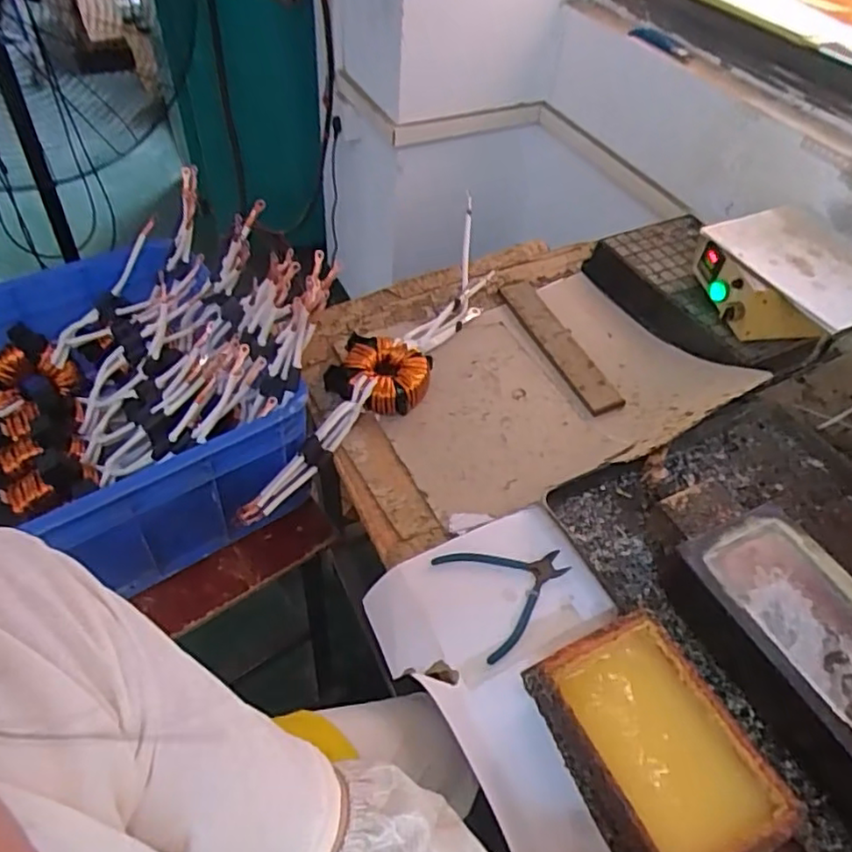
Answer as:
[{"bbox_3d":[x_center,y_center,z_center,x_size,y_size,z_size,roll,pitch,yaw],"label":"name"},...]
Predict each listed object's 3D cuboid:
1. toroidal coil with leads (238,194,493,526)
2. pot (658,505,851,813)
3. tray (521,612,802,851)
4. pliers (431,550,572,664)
[{"bbox_3d":[-0.049,-0.107,0.908,0.137,0.079,0.611,21,50,14],"label":"toroidal coil with leads"},{"bbox_3d":[0.388,0.250,0.593,0.163,0.083,0.366,-22,53,-23],"label":"pot"},{"bbox_3d":[0.202,0.287,0.560,0.140,0.065,0.219,-17,51,-19],"label":"tray"},{"bbox_3d":[0.094,0.171,0.696,0.131,0.007,0.125,-20,52,-21],"label":"pliers"}]

